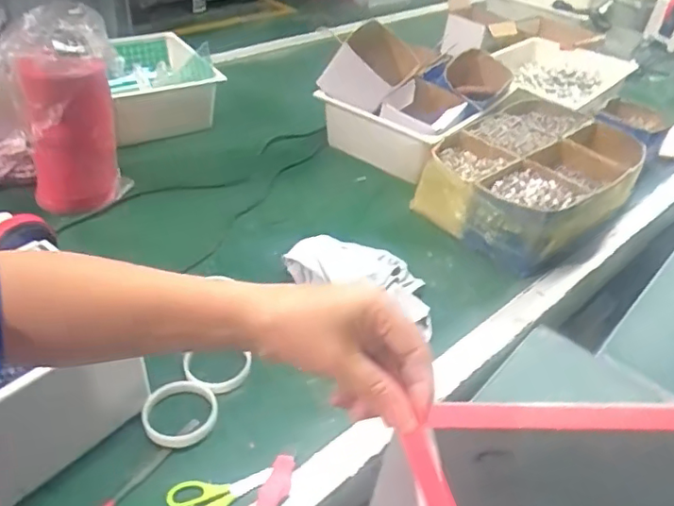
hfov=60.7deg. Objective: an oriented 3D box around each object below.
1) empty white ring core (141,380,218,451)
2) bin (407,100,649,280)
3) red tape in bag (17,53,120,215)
[{"bbox_3d":[-0.184,0.186,0.678,0.076,0.020,0.089,15,41,11],"label":"empty white ring core"},{"bbox_3d":[0.364,-0.145,1.060,0.287,0.103,0.409,33,47,28],"label":"bin"},{"bbox_3d":[-0.429,-0.183,0.930,0.139,0.260,0.111,-17,45,-26],"label":"red tape in bag"}]

